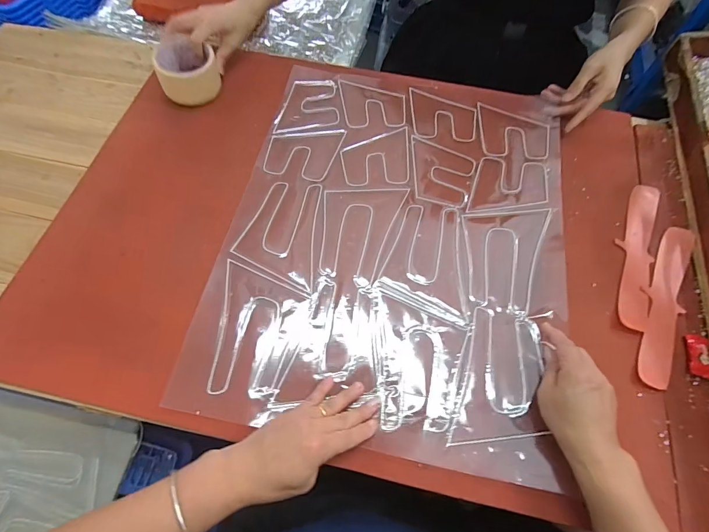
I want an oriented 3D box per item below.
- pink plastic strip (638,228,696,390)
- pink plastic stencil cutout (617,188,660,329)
[{"bbox_3d":[0.392,0.043,0.467,0.044,0.005,0.228,23,68,10],"label":"pink plastic strip"},{"bbox_3d":[0.377,-0.020,0.495,0.041,0.005,0.223,21,68,9],"label":"pink plastic stencil cutout"}]

